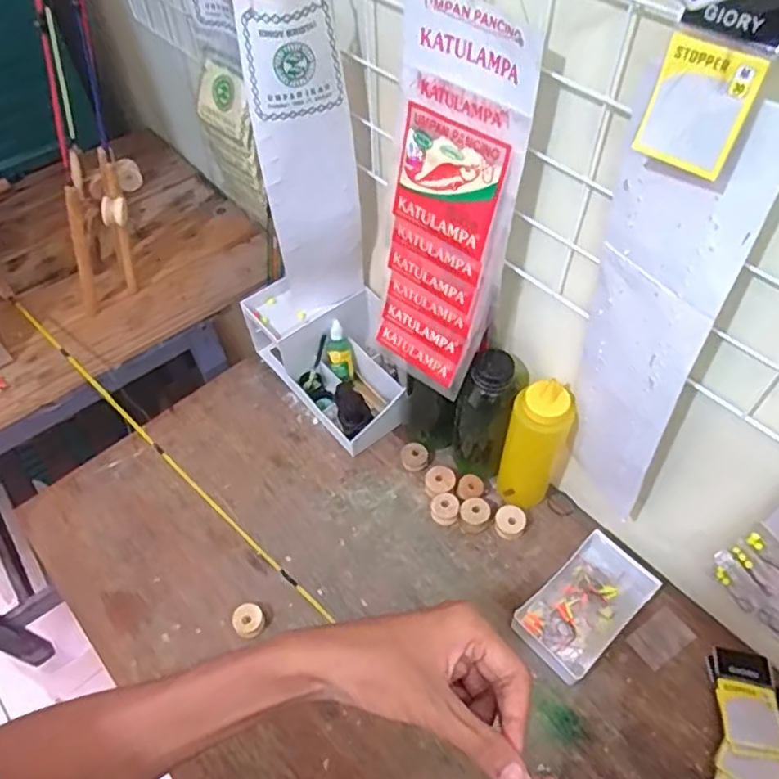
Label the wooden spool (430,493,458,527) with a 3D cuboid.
[{"bbox_3d":[0.064,0.138,0.723,0.030,0.026,0.031,-1,54,2],"label":"wooden spool"}]

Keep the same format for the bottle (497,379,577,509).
[{"bbox_3d":[0.157,0.057,0.669,0.060,0.187,0.061,-1,54,2],"label":"bottle"}]

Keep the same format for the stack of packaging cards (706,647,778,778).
[{"bbox_3d":[0.346,0.318,0.578,0.084,0.030,0.143,12,55,11],"label":"stack of packaging cards"}]

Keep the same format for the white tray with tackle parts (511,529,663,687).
[{"bbox_3d":[0.205,0.224,0.652,0.143,0.029,0.083,-35,60,-21],"label":"white tray with tackle parts"}]

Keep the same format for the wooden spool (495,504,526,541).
[{"bbox_3d":[0.137,0.152,0.711,0.033,0.025,0.033,-1,54,2],"label":"wooden spool"}]

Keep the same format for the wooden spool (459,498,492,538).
[{"bbox_3d":[0.097,0.145,0.718,0.031,0.023,0.039,33,62,23],"label":"wooden spool"}]

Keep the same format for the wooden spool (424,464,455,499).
[{"bbox_3d":[0.060,0.112,0.740,0.035,0.027,0.039,0,54,2],"label":"wooden spool"}]

